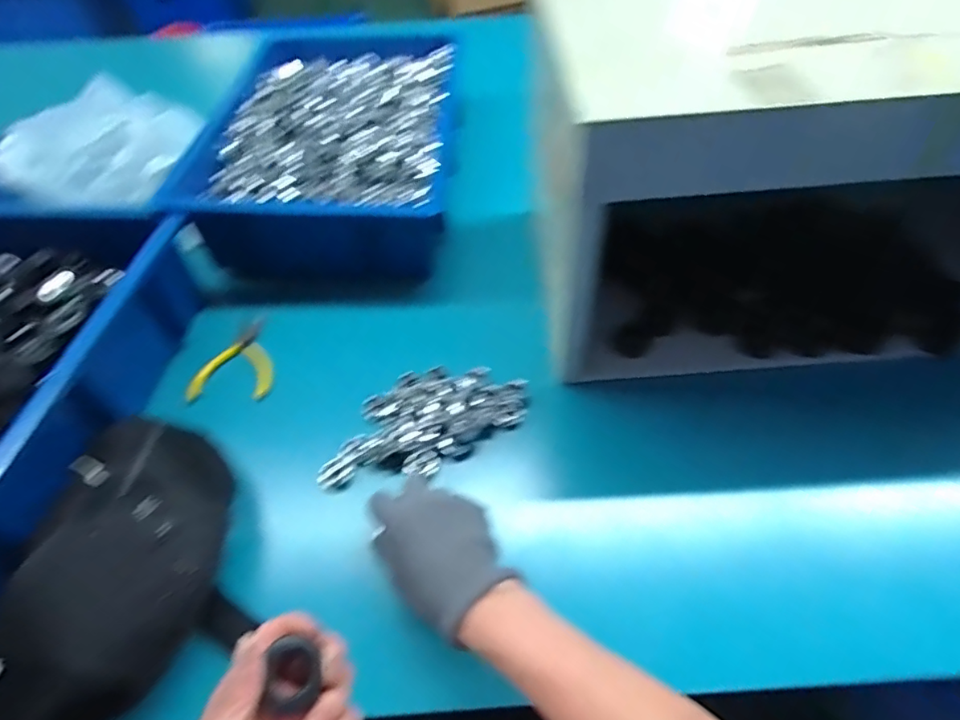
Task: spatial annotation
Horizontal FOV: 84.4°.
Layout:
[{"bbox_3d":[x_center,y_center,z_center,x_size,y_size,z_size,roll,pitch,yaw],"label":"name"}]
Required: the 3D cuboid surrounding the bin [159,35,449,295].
[{"bbox_3d":[-0.194,-0.304,0.754,0.311,0.139,0.489,-2,52,2],"label":"bin"}]

